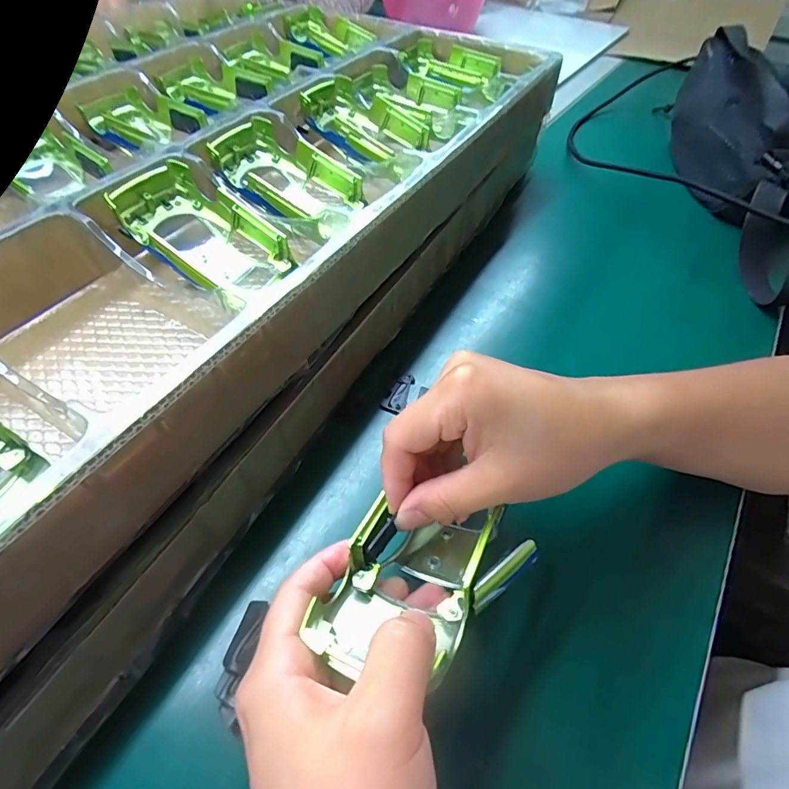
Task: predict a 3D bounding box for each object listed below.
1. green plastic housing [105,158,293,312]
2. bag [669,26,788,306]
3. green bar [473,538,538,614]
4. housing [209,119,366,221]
[{"bbox_3d":[-0.114,-0.098,0.268,0.094,0.040,0.053,29,56,21],"label":"green plastic housing"},{"bbox_3d":[0.351,-0.242,0.451,0.118,0.095,0.351,16,53,13],"label":"bag"},{"bbox_3d":[0.044,0.071,0.180,0.036,0.004,0.009,-30,83,-26],"label":"green bar"},{"bbox_3d":[-0.076,-0.149,0.306,0.089,0.036,0.058,31,57,23],"label":"housing"}]

